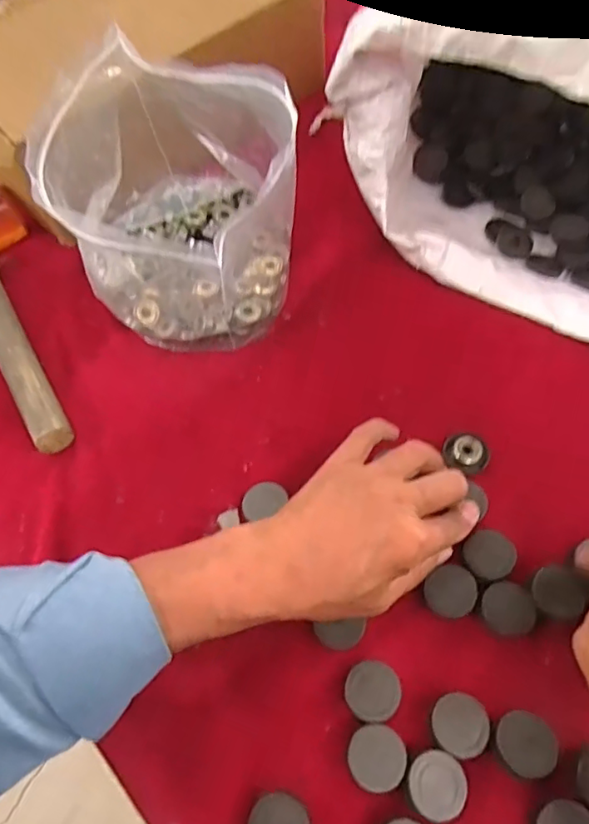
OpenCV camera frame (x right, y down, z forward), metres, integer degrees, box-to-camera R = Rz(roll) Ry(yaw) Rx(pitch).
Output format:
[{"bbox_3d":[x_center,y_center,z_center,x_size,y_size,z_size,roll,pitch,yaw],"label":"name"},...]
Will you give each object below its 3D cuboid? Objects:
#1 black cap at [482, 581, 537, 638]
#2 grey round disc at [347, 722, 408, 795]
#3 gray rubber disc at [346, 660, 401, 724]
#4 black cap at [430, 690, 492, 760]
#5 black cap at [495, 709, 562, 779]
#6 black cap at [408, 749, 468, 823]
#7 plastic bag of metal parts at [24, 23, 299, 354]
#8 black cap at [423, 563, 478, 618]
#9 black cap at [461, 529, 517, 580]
[{"bbox_3d":[0.136,0.125,0.361,0.032,0.009,0.030,-2,59,3],"label":"black cap"},{"bbox_3d":[0.047,0.196,0.324,0.032,0.006,0.033,-2,59,3],"label":"grey round disc"},{"bbox_3d":[0.047,0.166,0.339,0.032,0.004,0.033,20,72,1],"label":"gray rubber disc"},{"bbox_3d":[0.096,0.180,0.330,0.032,0.004,0.032,17,62,13],"label":"black cap"},{"bbox_3d":[0.131,0.187,0.321,0.032,0.007,0.031,-2,59,3],"label":"black cap"},{"bbox_3d":[0.079,0.206,0.314,0.031,0.004,0.032,-2,59,3],"label":"black cap"},{"bbox_3d":[-0.079,-0.165,0.447,0.161,0.183,0.162,-1,59,4],"label":"plastic bag of metal parts"},{"bbox_3d":[0.103,0.118,0.367,0.032,0.009,0.032,-1,67,2],"label":"black cap"},{"bbox_3d":[0.129,0.096,0.379,0.032,0.016,0.033,-2,59,3],"label":"black cap"}]

